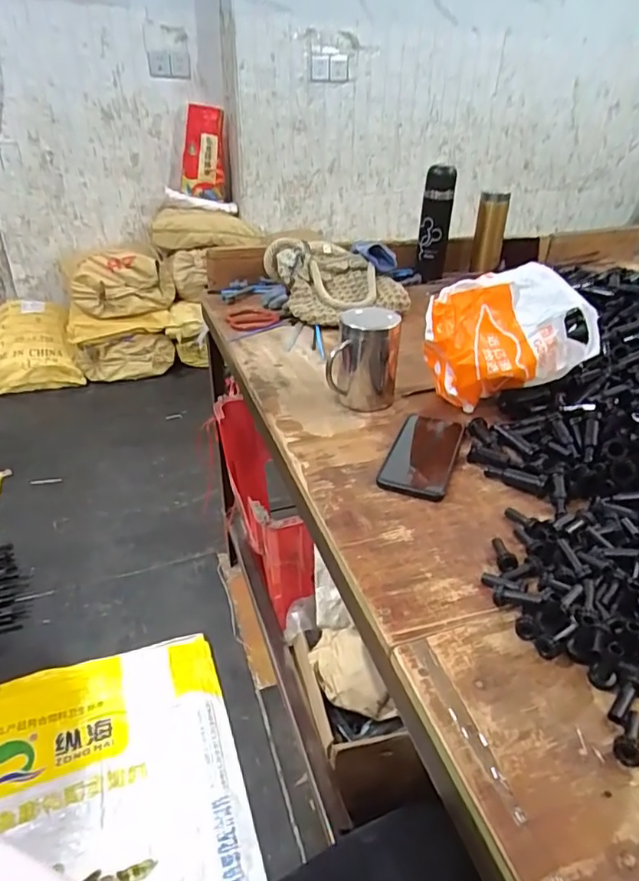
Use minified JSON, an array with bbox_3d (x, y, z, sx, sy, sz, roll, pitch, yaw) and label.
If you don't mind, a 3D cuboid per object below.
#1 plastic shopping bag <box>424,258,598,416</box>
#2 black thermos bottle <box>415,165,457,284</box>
[{"bbox_3d":[0.236,-0.121,0.706,0.203,0.161,0.112,-9,34,-15],"label":"plastic shopping bag"},{"bbox_3d":[0.248,-0.466,1.180,0.063,0.214,0.073,9,33,12],"label":"black thermos bottle"}]

